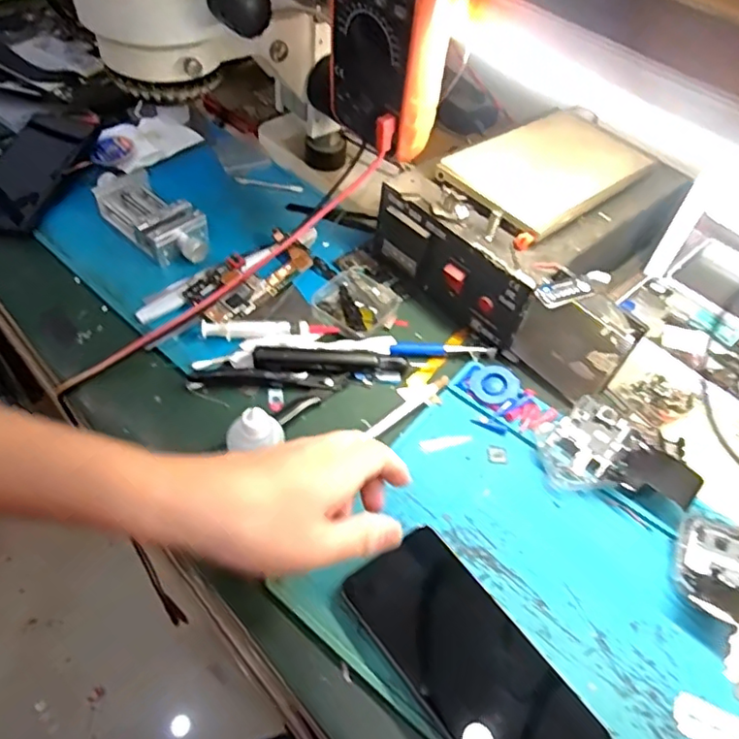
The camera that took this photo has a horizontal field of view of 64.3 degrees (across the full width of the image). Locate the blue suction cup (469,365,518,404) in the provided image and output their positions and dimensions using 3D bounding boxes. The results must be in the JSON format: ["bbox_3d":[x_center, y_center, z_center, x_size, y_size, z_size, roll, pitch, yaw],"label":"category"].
[{"bbox_3d":[0.101,0.011,0.474,0.037,0.010,0.036,3,50,-4],"label":"blue suction cup"}]

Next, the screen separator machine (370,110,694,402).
[{"bbox_3d":[0.168,-0.121,0.528,0.224,0.095,0.232,-34,61,-29],"label":"screen separator machine"}]

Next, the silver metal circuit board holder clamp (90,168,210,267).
[{"bbox_3d":[-0.202,-0.143,0.550,0.132,0.029,0.058,37,56,22],"label":"silver metal circuit board holder clamp"}]

